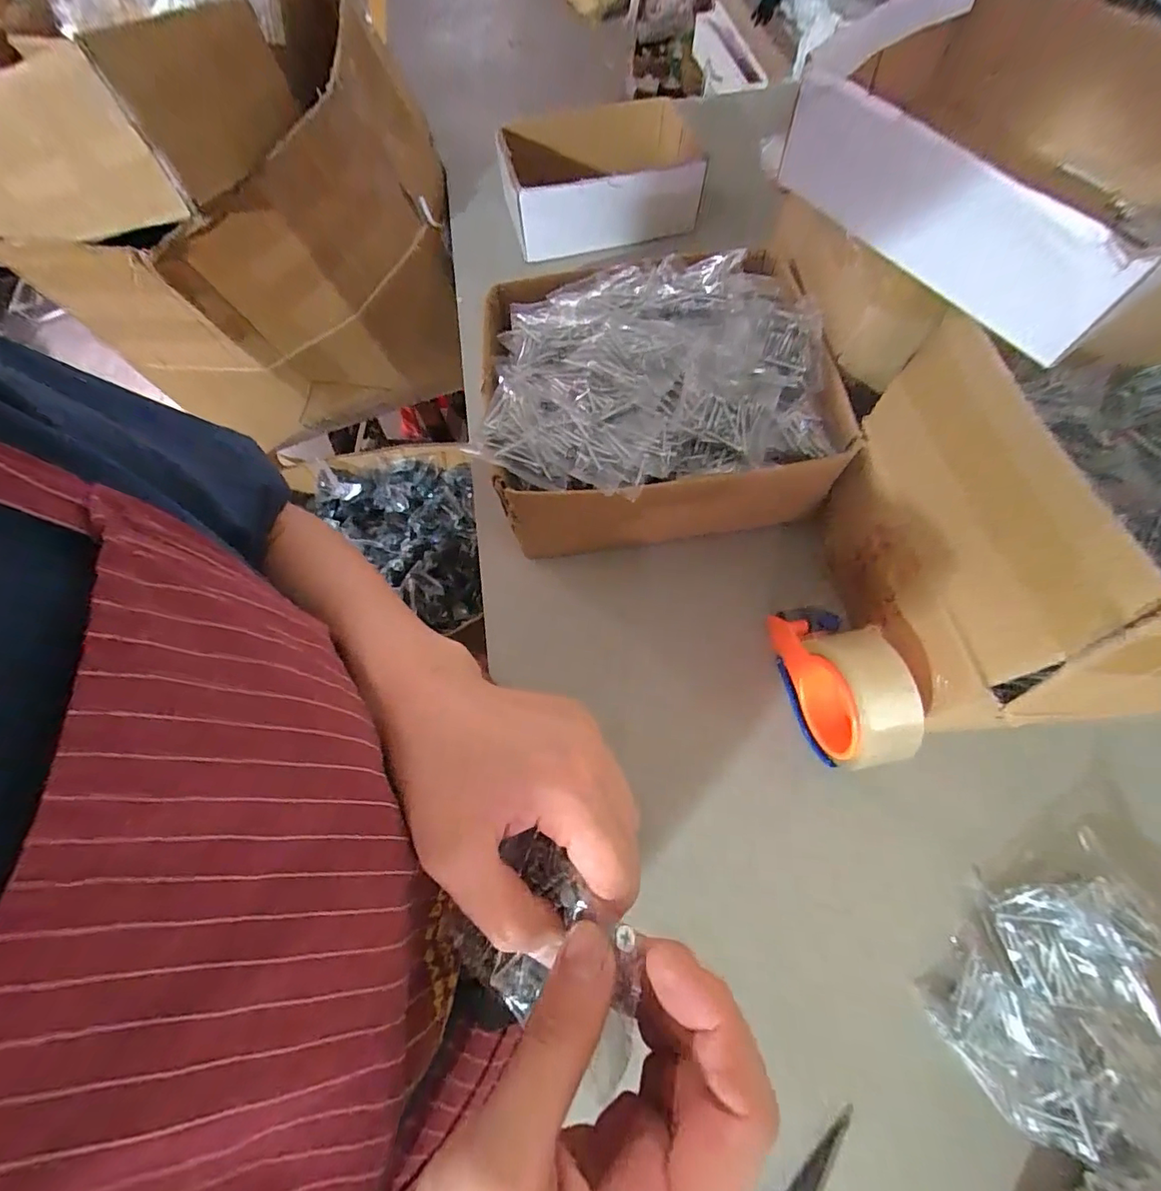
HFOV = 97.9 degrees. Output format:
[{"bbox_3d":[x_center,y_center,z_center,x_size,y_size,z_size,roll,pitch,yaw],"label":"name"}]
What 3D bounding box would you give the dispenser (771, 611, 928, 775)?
[{"bbox_3d":[0.207,0.065,0.410,0.058,0.087,0.145,-12,66,-3],"label":"dispenser"}]

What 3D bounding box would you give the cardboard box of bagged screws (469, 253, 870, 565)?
[{"bbox_3d":[0.069,-0.198,0.499,0.310,0.132,0.276,-6,66,0],"label":"cardboard box of bagged screws"}]

